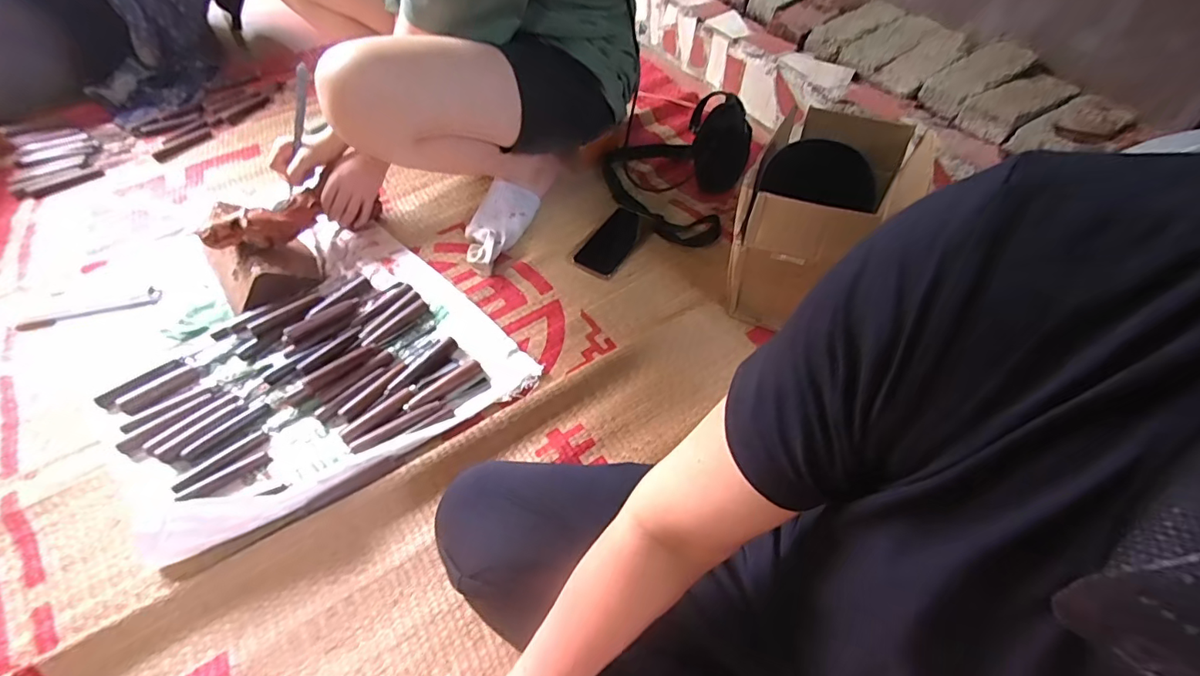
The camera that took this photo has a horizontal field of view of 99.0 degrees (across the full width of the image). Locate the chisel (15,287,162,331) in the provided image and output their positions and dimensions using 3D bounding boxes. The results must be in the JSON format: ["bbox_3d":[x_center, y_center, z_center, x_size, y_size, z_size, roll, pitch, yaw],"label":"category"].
[{"bbox_3d":[-0.785,-0.043,0.787,0.196,0.010,0.028,-15,56,-12],"label":"chisel"}]

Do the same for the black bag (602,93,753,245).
[{"bbox_3d":[0.130,-0.330,0.947,0.256,0.136,0.274,18,55,11],"label":"black bag"}]

